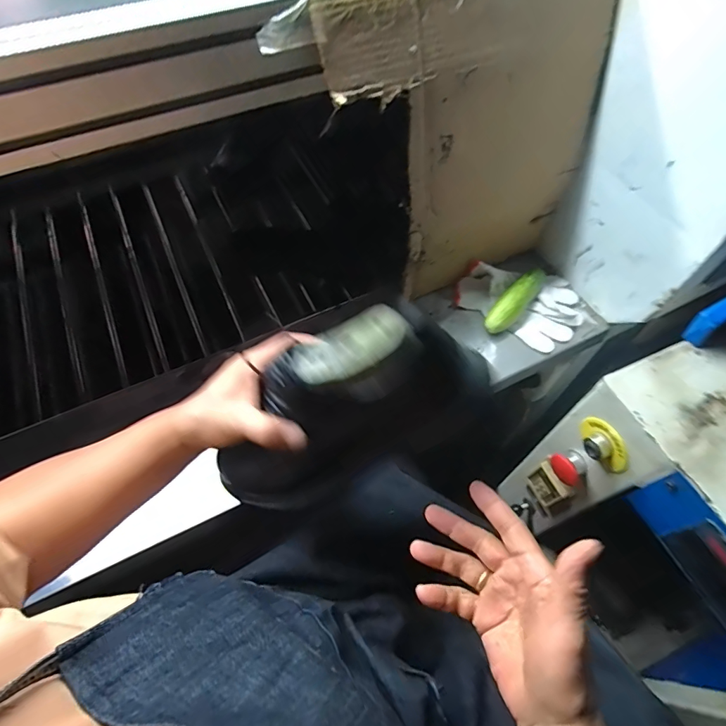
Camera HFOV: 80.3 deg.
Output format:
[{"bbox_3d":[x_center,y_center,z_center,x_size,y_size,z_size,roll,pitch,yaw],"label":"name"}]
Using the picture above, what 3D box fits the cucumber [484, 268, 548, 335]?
[{"bbox_3d":[0.234,-0.097,0.656,0.038,0.040,0.129,36,65,20],"label":"cucumber"}]

